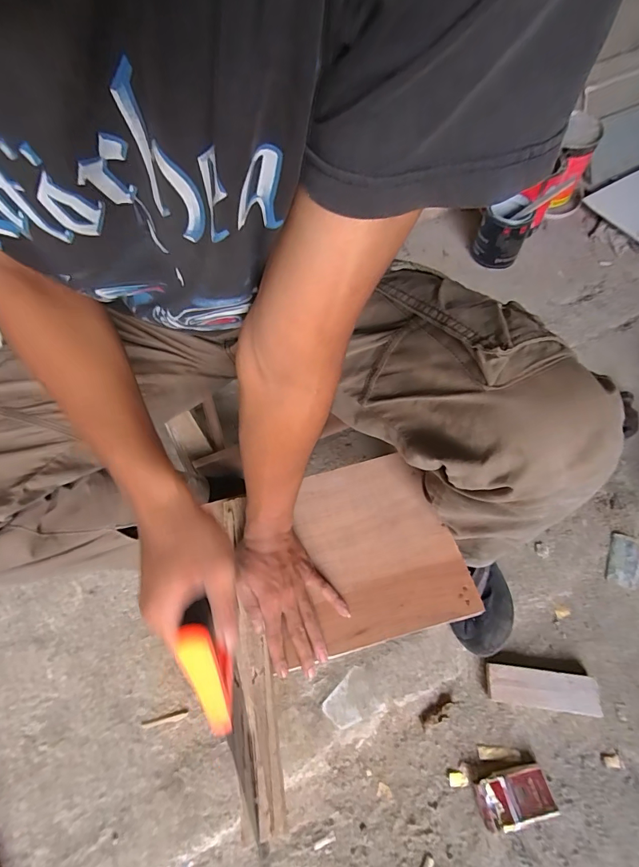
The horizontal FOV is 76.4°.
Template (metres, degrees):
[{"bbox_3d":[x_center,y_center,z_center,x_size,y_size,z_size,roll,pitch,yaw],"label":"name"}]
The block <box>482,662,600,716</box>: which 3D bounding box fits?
[{"bbox_3d":[0.331,0.382,0.609,0.154,0.023,0.051,6,61,5],"label":"block"}]

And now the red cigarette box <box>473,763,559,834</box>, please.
[{"bbox_3d":[0.265,0.498,0.555,0.098,0.020,0.056,-12,61,-5],"label":"red cigarette box"}]

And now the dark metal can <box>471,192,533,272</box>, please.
[{"bbox_3d":[0.436,-0.476,0.990,0.109,0.137,0.123,22,63,14],"label":"dark metal can"}]

